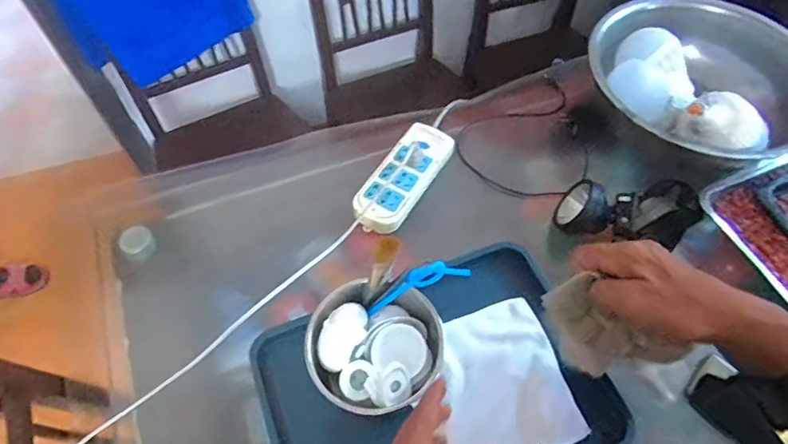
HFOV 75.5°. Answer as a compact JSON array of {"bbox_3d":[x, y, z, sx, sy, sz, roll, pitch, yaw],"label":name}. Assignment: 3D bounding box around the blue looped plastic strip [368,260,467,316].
[{"bbox_3d":[0.024,0.074,0.584,0.037,0.135,0.026,20,50,-36],"label":"blue looped plastic strip"}]

